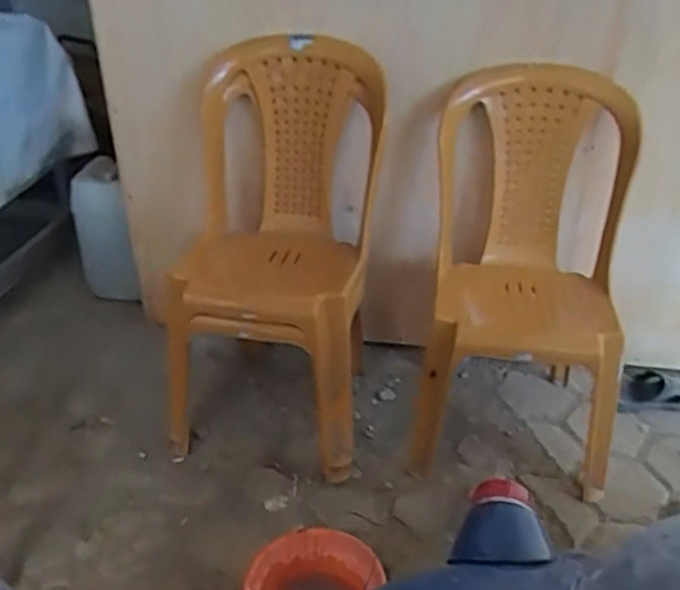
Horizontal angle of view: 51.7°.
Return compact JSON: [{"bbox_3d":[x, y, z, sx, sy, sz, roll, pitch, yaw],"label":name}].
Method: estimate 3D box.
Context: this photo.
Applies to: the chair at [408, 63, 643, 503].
[{"bbox_3d":[0.417,-0.060,1.576,0.432,0.859,0.501,7,33,11],"label":"chair"}]

